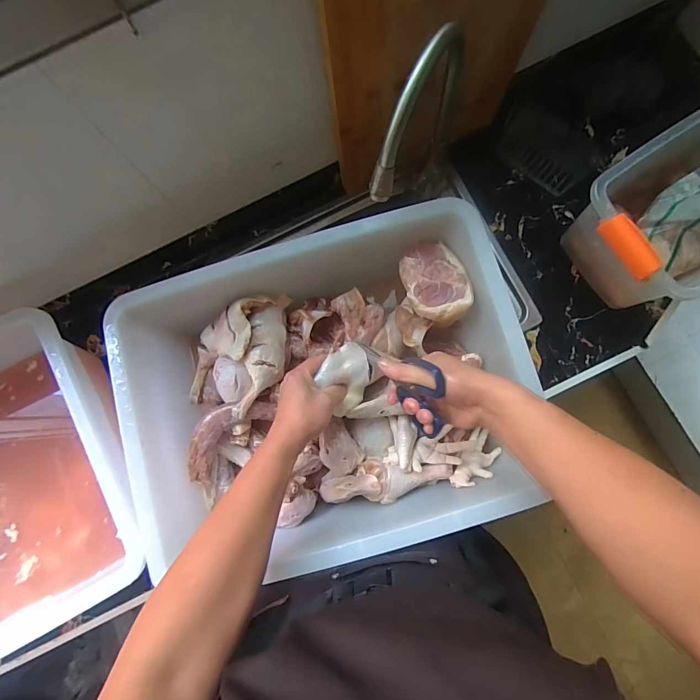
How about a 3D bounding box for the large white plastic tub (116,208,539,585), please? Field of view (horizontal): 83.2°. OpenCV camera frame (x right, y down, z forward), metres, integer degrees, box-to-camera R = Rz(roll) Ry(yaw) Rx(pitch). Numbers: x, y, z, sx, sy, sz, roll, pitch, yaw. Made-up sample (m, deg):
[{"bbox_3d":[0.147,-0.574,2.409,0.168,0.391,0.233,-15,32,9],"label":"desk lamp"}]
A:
[{"bbox_3d":[-0.038,0.056,0.540,0.493,0.152,0.379,-13,81,1],"label":"large white plastic tub"}]

